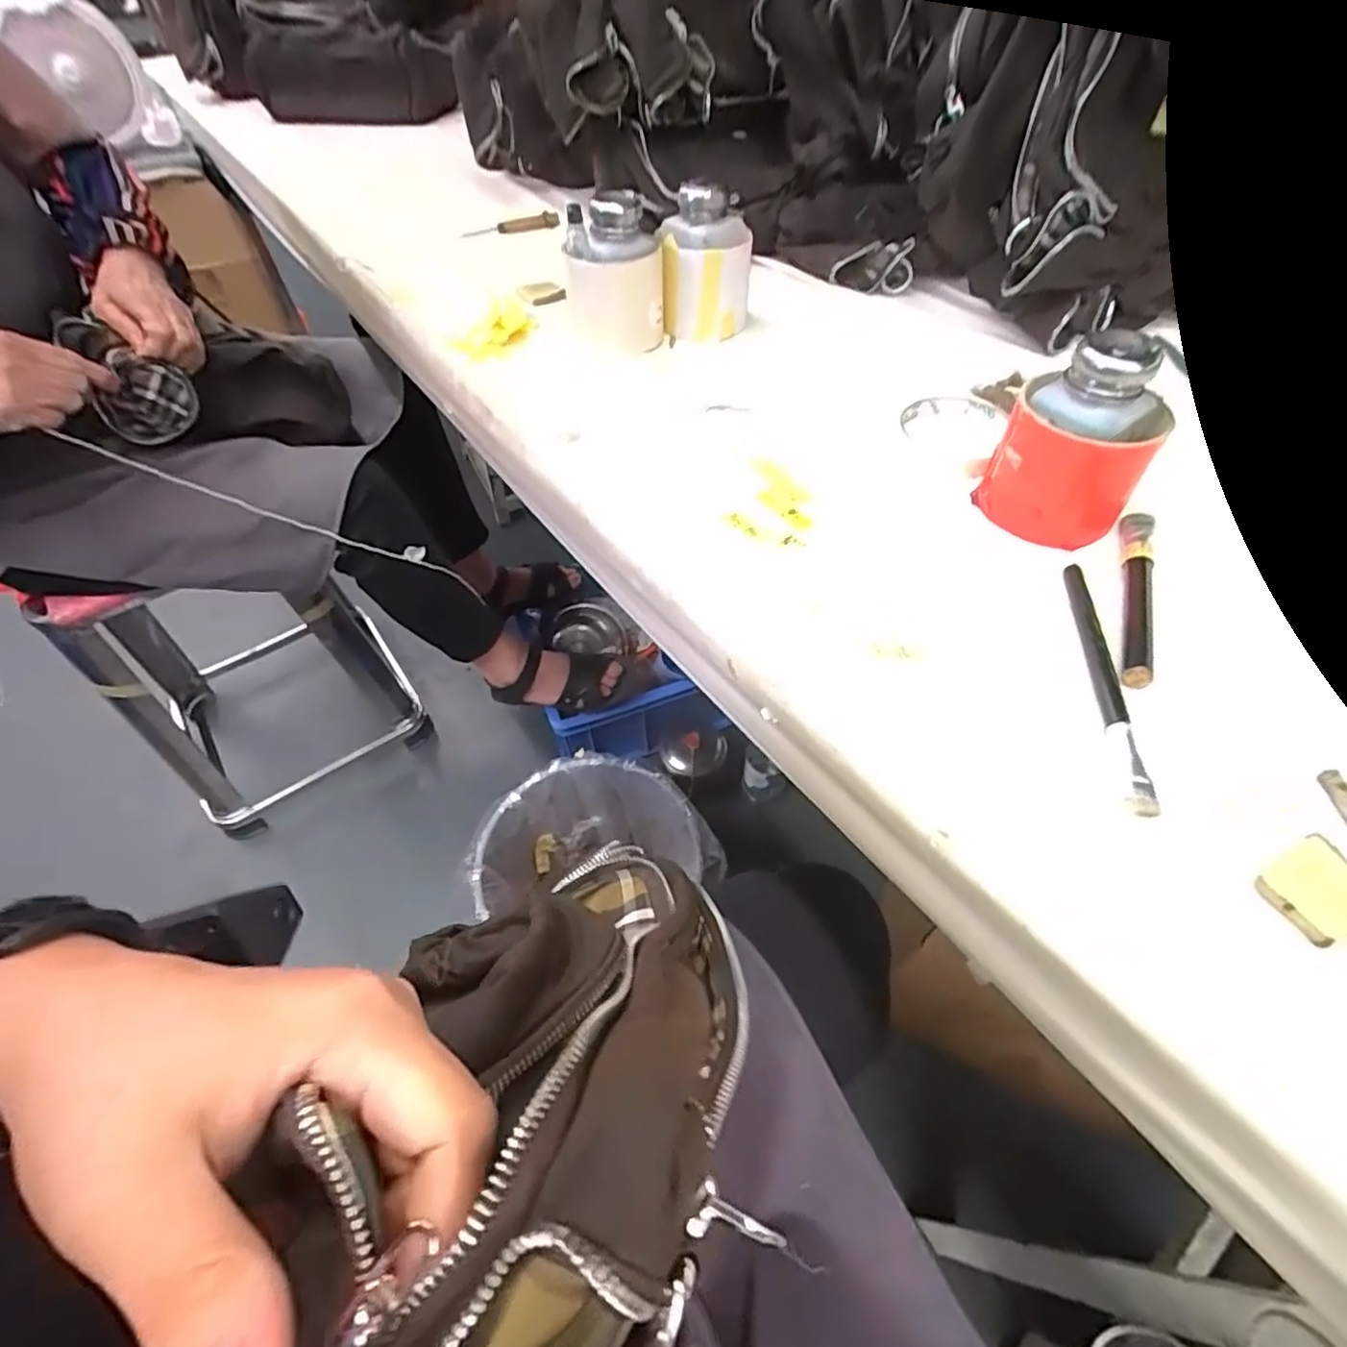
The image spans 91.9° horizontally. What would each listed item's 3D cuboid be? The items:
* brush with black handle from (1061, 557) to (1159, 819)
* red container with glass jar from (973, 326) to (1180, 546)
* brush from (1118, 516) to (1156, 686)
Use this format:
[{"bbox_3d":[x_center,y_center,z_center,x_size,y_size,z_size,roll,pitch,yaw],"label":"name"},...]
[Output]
[{"bbox_3d":[0.210,-0.001,0.319,0.012,0.011,0.158,8,52,8],"label":"brush with black handle"},{"bbox_3d":[0.231,-0.133,0.374,0.081,0.101,0.066,28,57,22],"label":"red container with glass jar"},{"bbox_3d":[0.253,-0.046,0.354,0.016,0.015,0.150,20,55,17],"label":"brush"}]

